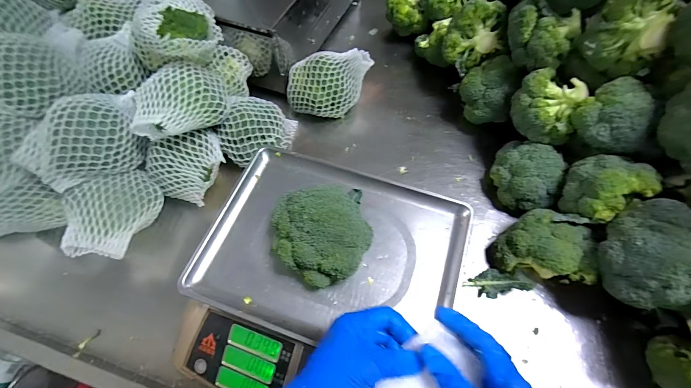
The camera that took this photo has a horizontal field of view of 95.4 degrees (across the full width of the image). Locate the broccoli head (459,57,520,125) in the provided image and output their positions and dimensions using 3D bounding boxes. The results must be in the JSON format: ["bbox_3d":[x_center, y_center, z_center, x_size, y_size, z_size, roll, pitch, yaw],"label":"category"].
[{"bbox_3d":[0.267,-0.188,0.619,0.086,0.126,0.095,-5,62,-1],"label":"broccoli head"}]

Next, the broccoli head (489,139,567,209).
[{"bbox_3d":[0.308,-0.029,0.544,0.114,0.100,0.096,36,69,18],"label":"broccoli head"}]

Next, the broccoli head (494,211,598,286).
[{"bbox_3d":[0.302,0.081,0.486,0.123,0.097,0.097,13,63,8],"label":"broccoli head"}]

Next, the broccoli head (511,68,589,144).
[{"bbox_3d":[0.332,-0.144,0.514,0.092,0.069,0.099,2,62,3],"label":"broccoli head"}]

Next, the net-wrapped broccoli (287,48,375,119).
[{"bbox_3d":[-0.036,-0.221,0.648,0.169,0.109,0.099,3,62,3],"label":"net-wrapped broccoli"}]

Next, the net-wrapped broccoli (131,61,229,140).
[{"bbox_3d":[-0.273,-0.146,0.525,0.099,0.088,0.161,32,67,17],"label":"net-wrapped broccoli"}]

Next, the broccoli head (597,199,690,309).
[{"bbox_3d":[0.386,0.072,0.385,0.108,0.085,0.109,-1,62,1],"label":"broccoli head"}]

